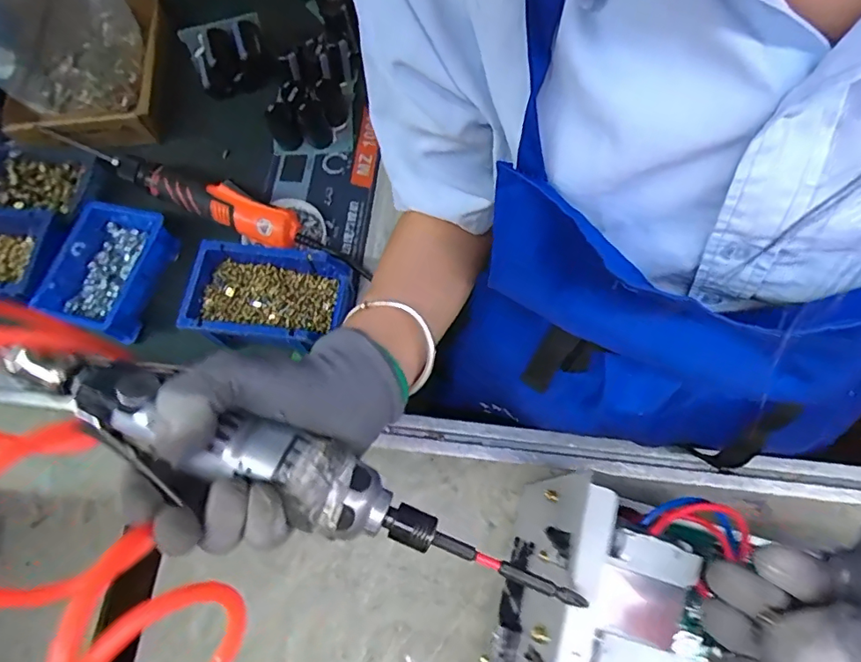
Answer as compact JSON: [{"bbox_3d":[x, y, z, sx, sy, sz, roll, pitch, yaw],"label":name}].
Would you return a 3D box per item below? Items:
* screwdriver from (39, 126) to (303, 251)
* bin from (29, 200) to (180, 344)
[{"bbox_3d":[-0.304,-0.171,0.620,0.320,0.061,0.047,22,73,9],"label":"screwdriver"},{"bbox_3d":[-0.365,-0.071,0.595,0.108,0.055,0.157,12,72,6],"label":"bin"}]

